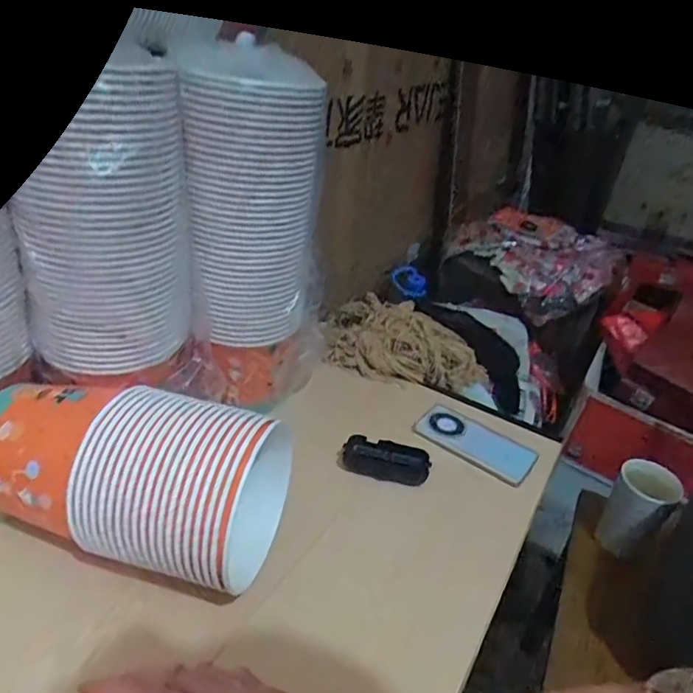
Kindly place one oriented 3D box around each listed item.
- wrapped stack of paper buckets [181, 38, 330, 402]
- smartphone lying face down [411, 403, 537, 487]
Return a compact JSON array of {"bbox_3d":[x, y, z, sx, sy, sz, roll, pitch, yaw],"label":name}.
[{"bbox_3d":[-0.106,-0.118,0.648,0.147,0.419,0.141,2,32,-7],"label":"wrapped stack of paper buckets"},{"bbox_3d":[0.185,0.138,0.785,0.164,0.014,0.083,27,40,18],"label":"smartphone lying face down"}]

